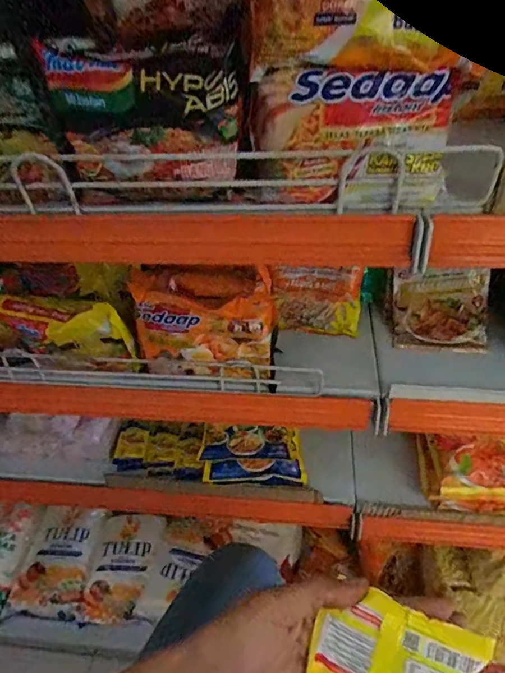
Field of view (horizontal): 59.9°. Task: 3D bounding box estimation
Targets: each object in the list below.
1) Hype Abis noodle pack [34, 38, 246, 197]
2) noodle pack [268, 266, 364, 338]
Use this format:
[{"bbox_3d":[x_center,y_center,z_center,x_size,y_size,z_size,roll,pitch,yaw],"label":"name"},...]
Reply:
[{"bbox_3d":[-0.068,-0.146,0.301,0.127,0.085,0.042,2,43,7],"label":"Hype Abis noodle pack"},{"bbox_3d":[0.074,-0.041,0.508,0.099,0.076,0.030,0,23,4],"label":"noodle pack"}]

